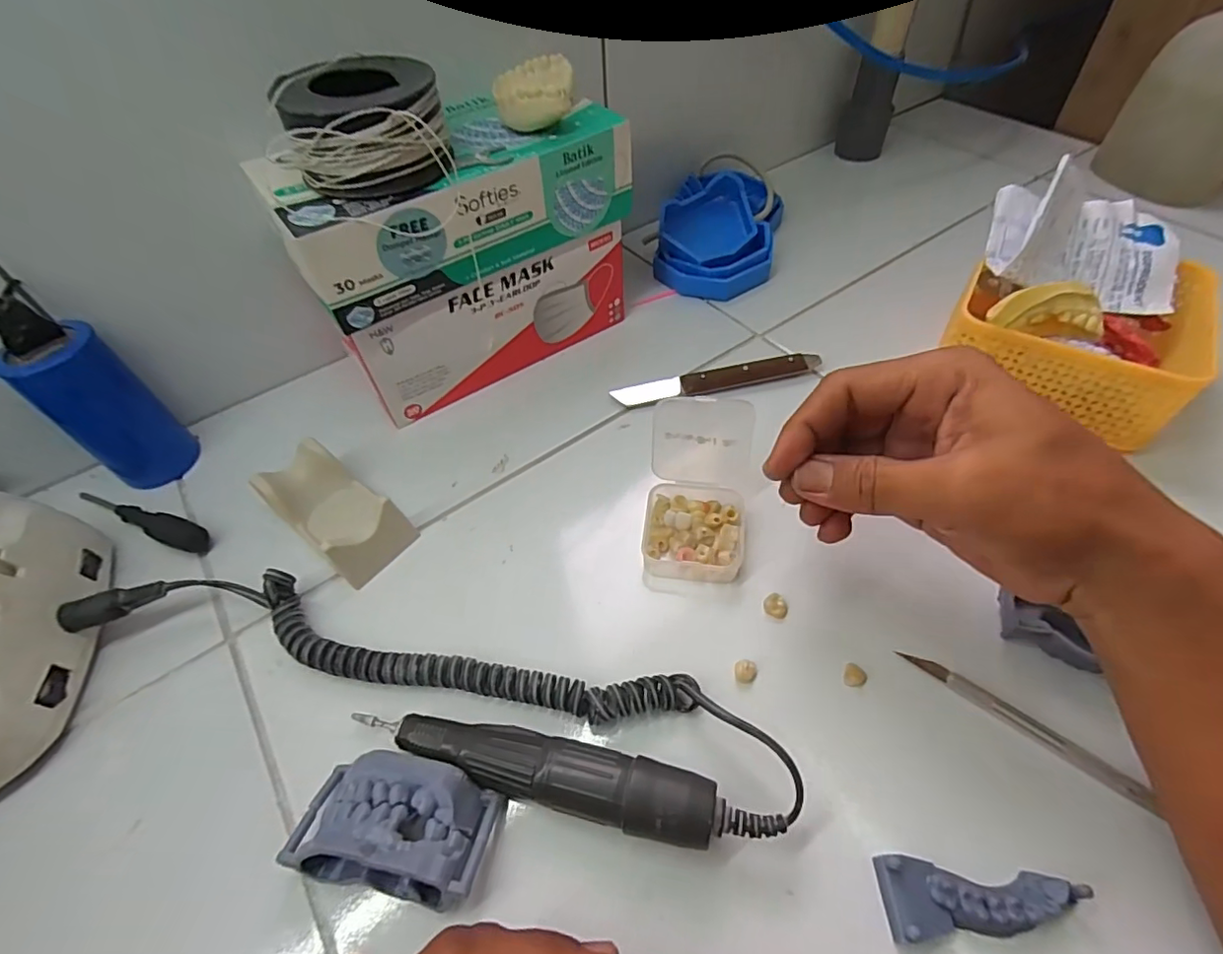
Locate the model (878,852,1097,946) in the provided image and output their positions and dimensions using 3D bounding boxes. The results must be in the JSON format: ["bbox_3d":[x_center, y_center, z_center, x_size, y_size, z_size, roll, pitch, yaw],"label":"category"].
[{"bbox_3d":[0.140,0.162,0.216,0.072,0.017,0.025,-3,52,7],"label":"model"}]

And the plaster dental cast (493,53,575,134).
[{"bbox_3d":[-0.047,-0.234,0.344,0.045,0.023,0.049,-4,52,6],"label":"plaster dental cast"}]

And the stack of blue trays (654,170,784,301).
[{"bbox_3d":[0.094,-0.214,0.483,0.093,0.067,0.129,12,53,13],"label":"stack of blue trays"}]

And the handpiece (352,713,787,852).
[{"bbox_3d":[-0.023,0.130,0.245,0.180,0.031,0.027,7,54,14],"label":"handpiece"}]

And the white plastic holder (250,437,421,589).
[{"bbox_3d":[-0.166,0.020,0.338,0.088,0.033,0.046,30,62,28],"label":"white plastic holder"}]

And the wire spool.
[{"bbox_3d":[-0.133,-0.190,0.301,0.086,0.045,0.068,-14,52,-1],"label":"wire spool"}]

